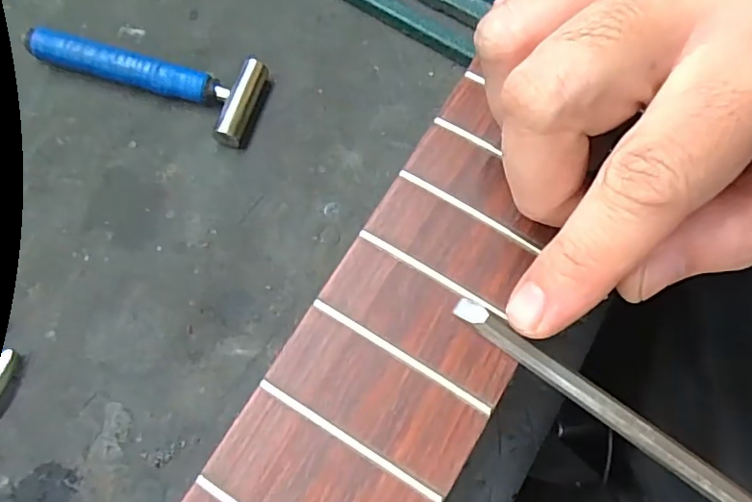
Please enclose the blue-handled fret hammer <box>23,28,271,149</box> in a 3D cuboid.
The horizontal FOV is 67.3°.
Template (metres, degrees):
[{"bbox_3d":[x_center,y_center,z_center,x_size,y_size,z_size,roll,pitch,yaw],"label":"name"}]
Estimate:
[{"bbox_3d":[-0.104,-0.083,0.260,0.106,0.015,0.039,21,72,5],"label":"blue-handled fret hammer"}]

